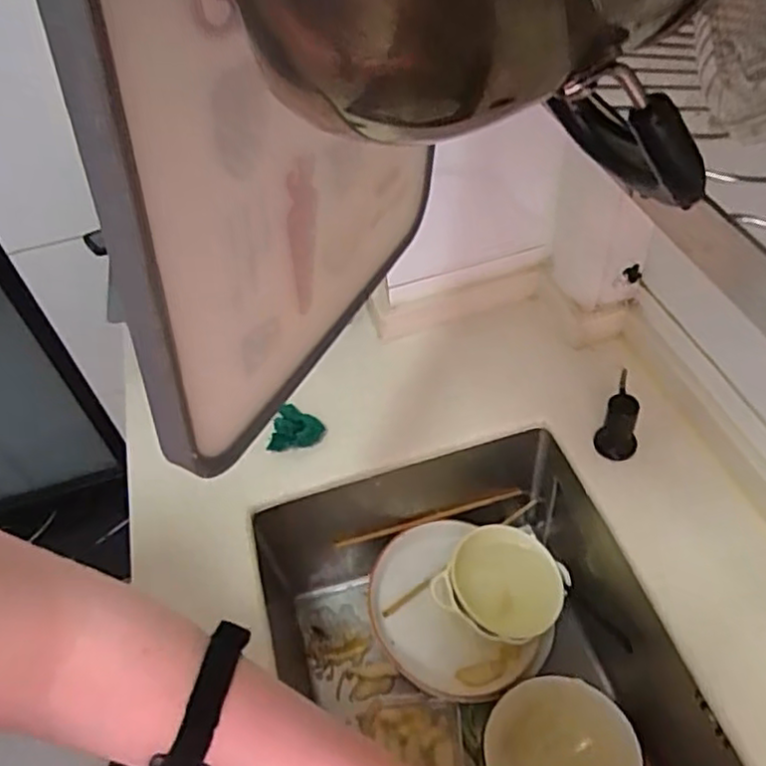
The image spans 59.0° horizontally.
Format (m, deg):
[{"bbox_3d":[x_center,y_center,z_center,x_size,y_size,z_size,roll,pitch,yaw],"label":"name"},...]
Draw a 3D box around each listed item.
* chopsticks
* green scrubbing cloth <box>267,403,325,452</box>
[{"bbox_3d":[0.057,0.167,0.840,0.237,0.014,0.012,-14,48,-7],"label":"chopsticks"},{"bbox_3d":[-0.094,0.051,0.742,0.056,0.034,0.056,8,49,13],"label":"green scrubbing cloth"}]

